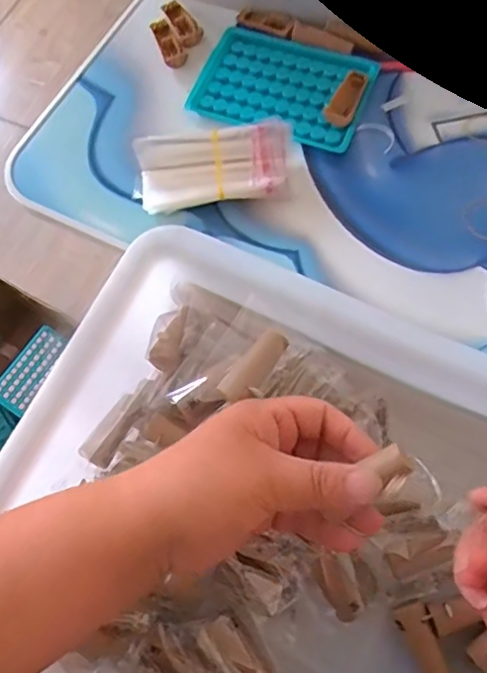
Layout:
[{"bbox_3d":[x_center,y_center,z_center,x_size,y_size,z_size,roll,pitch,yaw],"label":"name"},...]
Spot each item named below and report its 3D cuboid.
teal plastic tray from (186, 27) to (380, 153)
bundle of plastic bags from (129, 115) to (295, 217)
[{"bbox_3d":[0.030,-0.198,0.440,0.134,0.015,0.099,21,72,12],"label":"teal plastic tray"},{"bbox_3d":[-0.021,-0.125,0.398,0.113,0.034,0.054,-8,68,1],"label":"bundle of plastic bags"}]

